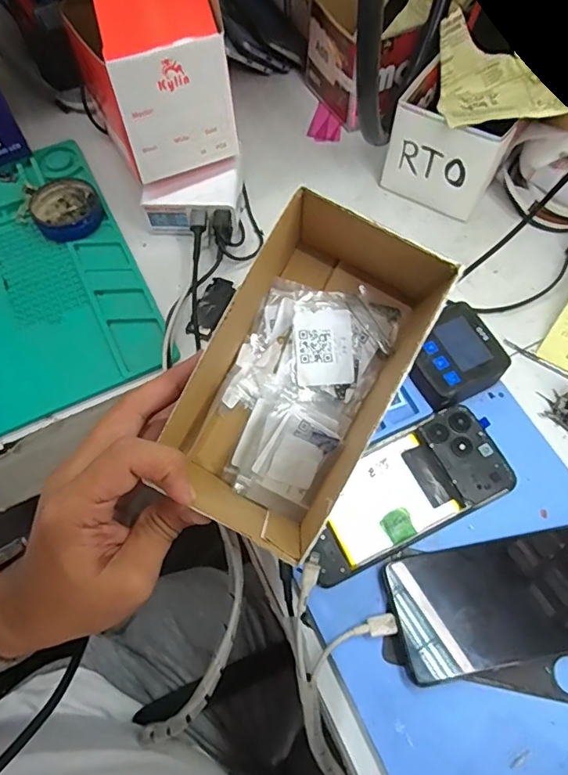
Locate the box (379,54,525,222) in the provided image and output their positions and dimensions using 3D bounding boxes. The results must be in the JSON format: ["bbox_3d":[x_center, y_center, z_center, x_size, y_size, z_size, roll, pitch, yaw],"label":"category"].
[{"bbox_3d":[0.156,-0.226,0.483,0.110,0.093,0.073,37,69,17],"label":"box"}]

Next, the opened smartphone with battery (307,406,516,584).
[{"bbox_3d":[0.088,0.073,0.369,0.160,0.016,0.070,-24,66,-12],"label":"opened smartphone with battery"}]

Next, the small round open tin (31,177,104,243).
[{"bbox_3d":[-0.206,-0.169,0.483,0.060,0.020,0.063,0,63,0],"label":"small round open tin"}]

